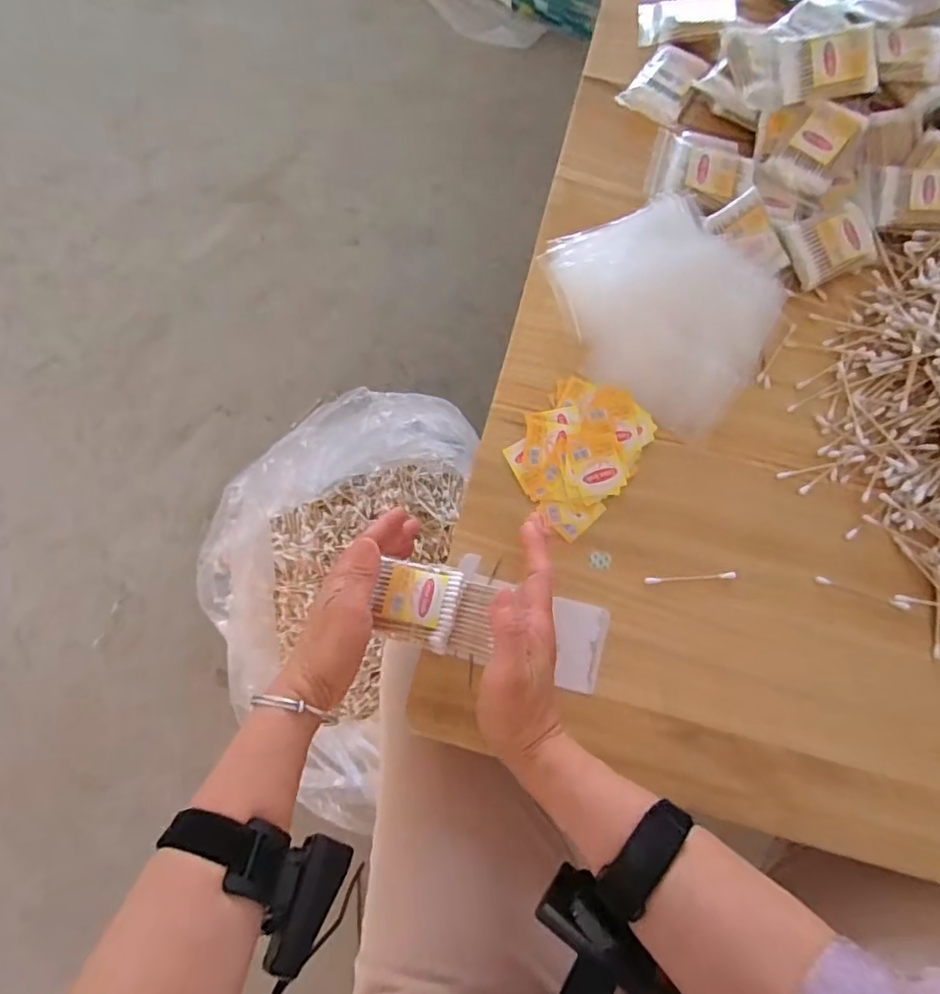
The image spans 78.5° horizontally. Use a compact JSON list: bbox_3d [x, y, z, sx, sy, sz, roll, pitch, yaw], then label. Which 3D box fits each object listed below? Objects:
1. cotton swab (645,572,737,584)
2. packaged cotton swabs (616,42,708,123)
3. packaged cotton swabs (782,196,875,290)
[{"bbox_3d":[0.165,0.060,0.430,0.068,0.004,0.005,-3,75,-4],"label":"cotton swab"},{"bbox_3d":[0.185,-0.392,0.544,0.056,0.011,0.084,37,76,7],"label":"packaged cotton swabs"},{"bbox_3d":[0.312,-0.219,0.495,0.073,0.020,0.055,-24,77,-9],"label":"packaged cotton swabs"}]

